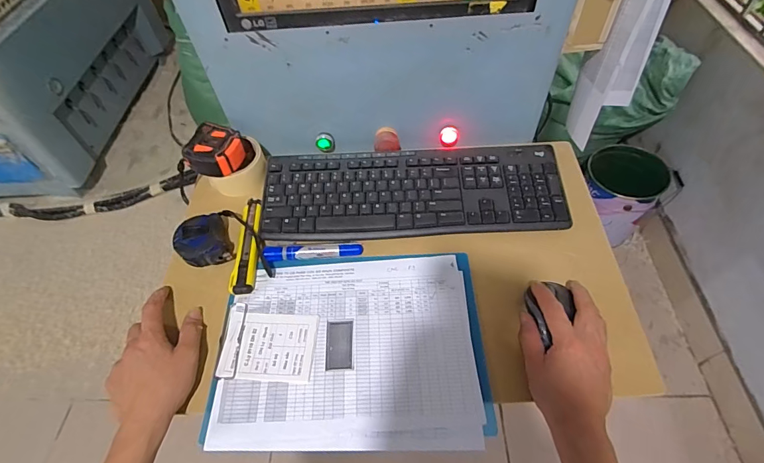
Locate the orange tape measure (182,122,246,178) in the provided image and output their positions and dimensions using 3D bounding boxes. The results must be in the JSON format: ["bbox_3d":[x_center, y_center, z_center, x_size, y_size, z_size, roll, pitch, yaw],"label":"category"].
[{"bbox_3d":[-0.242,-0.118,0.573,0.071,0.040,0.079,8,55,10],"label":"orange tape measure"}]

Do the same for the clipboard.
[{"bbox_3d":[-0.036,0.133,0.476,0.310,0.020,0.227,-2,54,3],"label":"clipboard"}]

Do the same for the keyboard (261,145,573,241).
[{"bbox_3d":[0.044,-0.060,0.571,0.424,0.033,0.136,-3,54,2],"label":"keyboard"}]

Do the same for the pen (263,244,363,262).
[{"bbox_3d":[-0.094,0.027,0.537,0.132,0.017,0.021,-5,54,1],"label":"pen"}]

